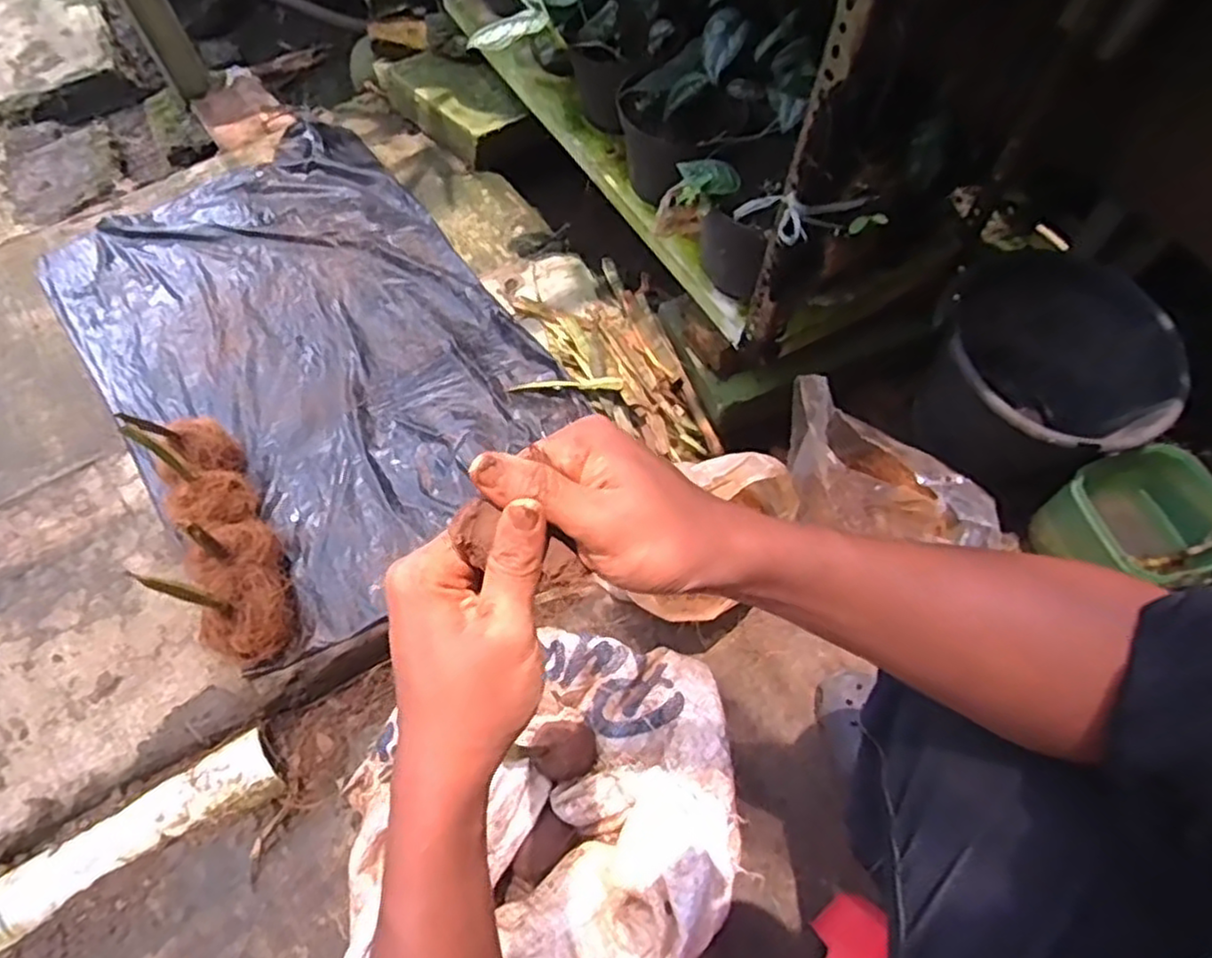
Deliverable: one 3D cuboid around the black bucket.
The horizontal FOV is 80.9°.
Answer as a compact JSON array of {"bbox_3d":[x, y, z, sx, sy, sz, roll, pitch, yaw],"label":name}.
[{"bbox_3d":[0.559,-0.115,0.944,0.261,0.224,0.271,0,61,1],"label":"black bucket"}]

